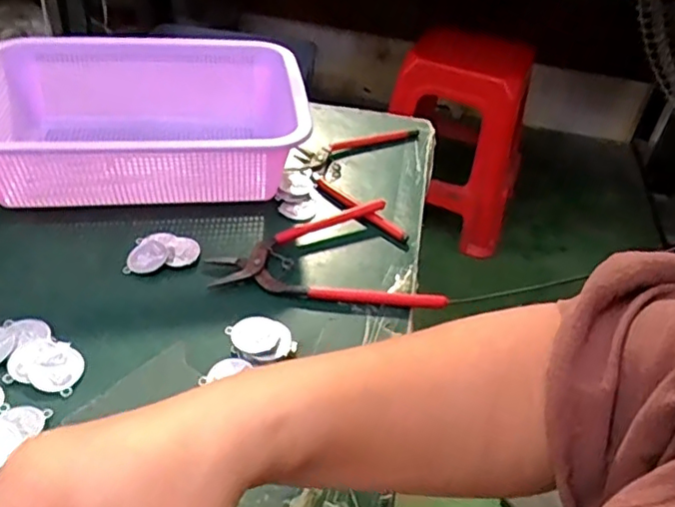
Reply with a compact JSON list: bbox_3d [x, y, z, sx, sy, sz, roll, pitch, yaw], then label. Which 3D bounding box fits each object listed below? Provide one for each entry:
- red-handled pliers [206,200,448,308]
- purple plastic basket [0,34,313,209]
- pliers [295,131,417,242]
[{"bbox_3d":[-0.006,-0.005,0.460,0.163,0.014,0.103,5,41,-2],"label":"red-handled pliers"},{"bbox_3d":[-0.162,-0.108,0.511,0.256,0.076,0.185,-3,41,-10],"label":"purple plastic basket"},{"bbox_3d":[0.014,-0.077,0.548,0.105,0.013,0.166,9,41,3],"label":"pliers"}]

